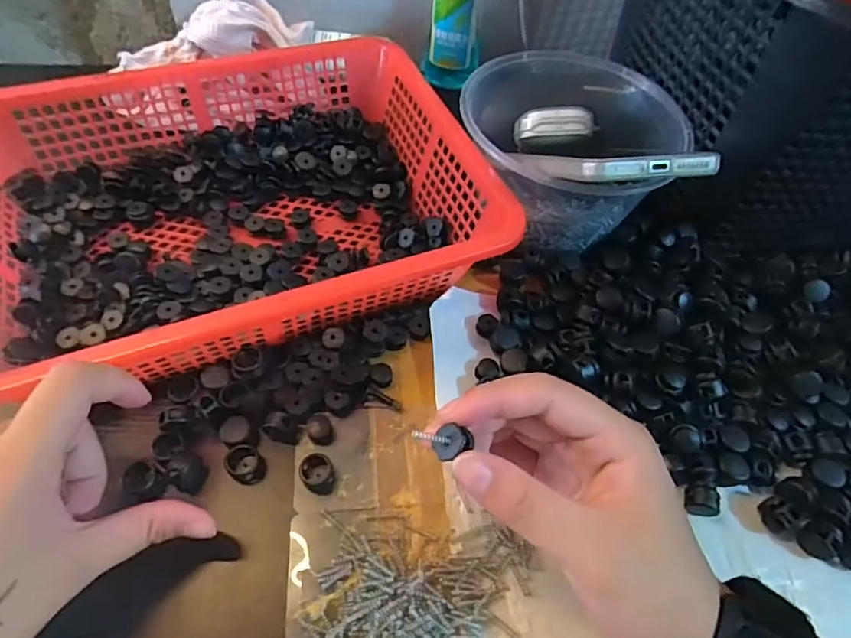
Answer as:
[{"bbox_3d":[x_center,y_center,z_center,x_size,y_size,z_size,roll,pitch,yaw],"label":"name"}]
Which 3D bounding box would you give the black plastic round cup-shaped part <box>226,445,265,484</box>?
[{"bbox_3d":[-0.094,0.076,0.276,0.019,0.010,0.016,33,59,17],"label":"black plastic round cup-shaped part"}]

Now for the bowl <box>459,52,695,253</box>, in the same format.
[{"bbox_3d":[0.093,-0.119,0.357,0.127,0.071,0.137,3,55,-4],"label":"bowl"}]

